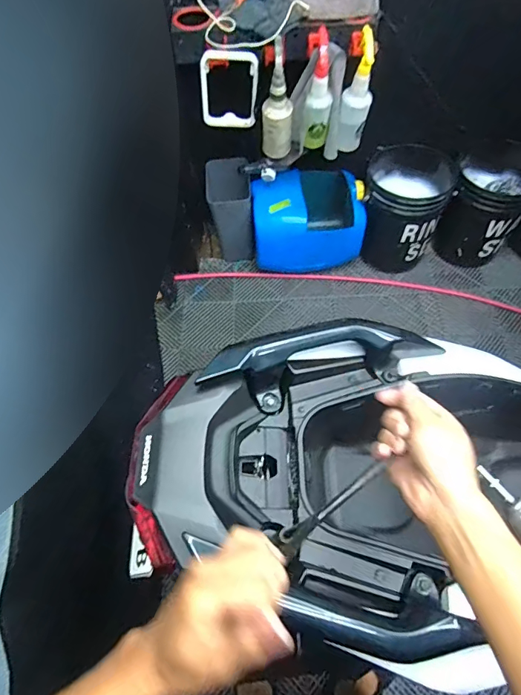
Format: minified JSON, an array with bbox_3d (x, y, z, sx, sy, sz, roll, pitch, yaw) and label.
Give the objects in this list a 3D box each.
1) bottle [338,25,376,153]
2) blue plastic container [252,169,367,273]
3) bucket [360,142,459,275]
[{"bbox_3d":[0.271,-0.699,1.207,0.081,0.295,0.078,11,63,7],"label":"bottle"},{"bbox_3d":[0.172,-0.464,1.593,0.390,0.278,0.248,-4,62,-1],"label":"blue plastic container"},{"bbox_3d":[0.518,-0.518,1.600,0.290,0.316,0.334,14,63,9],"label":"bucket"}]

